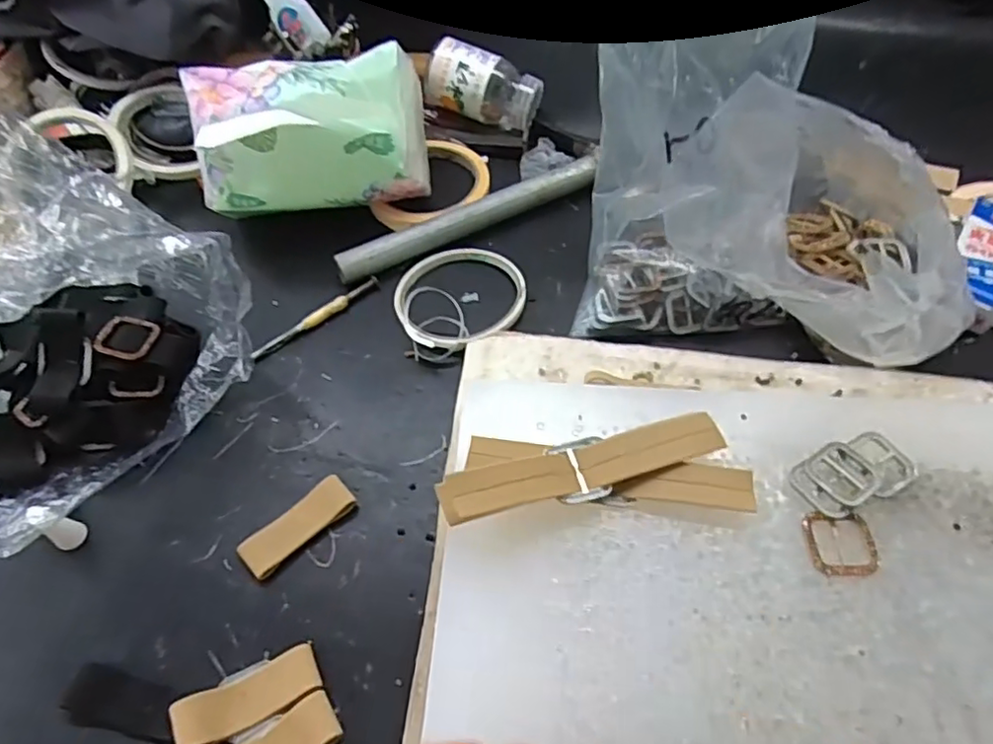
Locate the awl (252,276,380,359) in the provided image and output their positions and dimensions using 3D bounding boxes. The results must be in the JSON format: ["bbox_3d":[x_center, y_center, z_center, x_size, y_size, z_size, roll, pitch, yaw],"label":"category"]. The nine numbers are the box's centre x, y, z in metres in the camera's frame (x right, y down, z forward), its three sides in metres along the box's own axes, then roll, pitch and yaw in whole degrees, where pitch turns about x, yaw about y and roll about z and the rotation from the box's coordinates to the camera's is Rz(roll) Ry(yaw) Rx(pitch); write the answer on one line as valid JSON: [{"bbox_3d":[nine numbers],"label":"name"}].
[{"bbox_3d":[-0.116,-0.036,0.399,0.094,0.006,0.007,-37,63,-21],"label":"awl"}]

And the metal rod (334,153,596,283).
[{"bbox_3d":[-0.017,-0.109,0.439,0.200,0.020,0.019,-24,59,-14],"label":"metal rod"}]

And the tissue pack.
[{"bbox_3d":[-0.125,-0.157,0.426,0.149,0.097,0.076,-6,56,-3],"label":"tissue pack"}]

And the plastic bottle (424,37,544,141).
[{"bbox_3d":[-0.009,-0.221,0.487,0.083,0.057,0.040,16,56,11],"label":"plastic bottle"}]

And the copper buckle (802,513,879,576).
[{"bbox_3d":[0.149,0.074,0.265,0.027,0.004,0.026,0,56,2],"label":"copper buckle"}]

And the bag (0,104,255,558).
[{"bbox_3d":[-0.279,-0.054,0.329,0.270,0.152,0.170,33,61,21],"label":"bag"}]

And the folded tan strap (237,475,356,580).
[{"bbox_3d":[-0.103,0.080,0.321,0.060,0.007,0.022,-38,63,-21],"label":"folded tan strap"}]

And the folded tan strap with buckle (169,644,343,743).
[{"bbox_3d":[-0.101,0.152,0.264,0.058,0.017,0.052,-27,60,-16],"label":"folded tan strap with buckle"}]

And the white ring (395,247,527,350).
[{"bbox_3d":[-0.025,-0.051,0.403,0.085,0.014,0.095,18,53,16],"label":"white ring"}]

